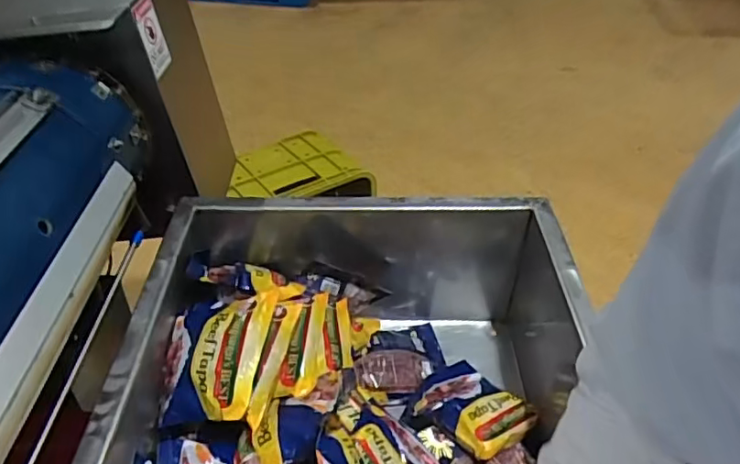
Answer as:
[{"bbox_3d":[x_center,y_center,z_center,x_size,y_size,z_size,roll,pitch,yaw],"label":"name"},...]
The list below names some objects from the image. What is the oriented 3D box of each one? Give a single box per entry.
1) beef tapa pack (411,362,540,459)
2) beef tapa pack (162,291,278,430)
[{"bbox_3d":[0.137,0.226,0.770,0.132,0.031,0.158,-13,20,-37],"label":"beef tapa pack"},{"bbox_3d":[-0.173,0.122,0.640,0.117,0.046,0.170,-12,53,22],"label":"beef tapa pack"}]

